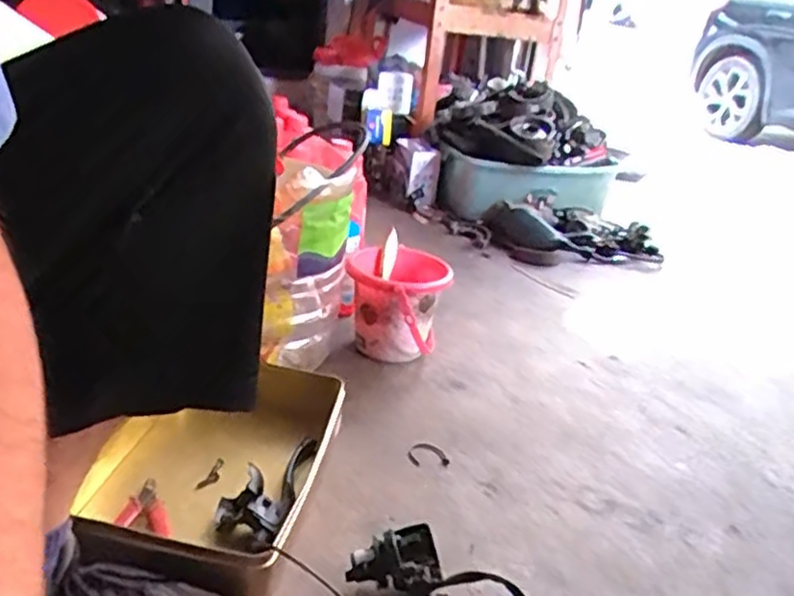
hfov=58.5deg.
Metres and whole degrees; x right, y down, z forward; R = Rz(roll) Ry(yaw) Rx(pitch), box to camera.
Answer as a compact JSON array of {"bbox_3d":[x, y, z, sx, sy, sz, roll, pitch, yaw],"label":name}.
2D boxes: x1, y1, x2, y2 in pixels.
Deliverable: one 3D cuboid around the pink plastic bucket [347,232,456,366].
[{"bbox_3d":[-0.004,0.012,1.034,0.141,0.135,0.163,7,23,-2],"label":"pink plastic bucket"}]

